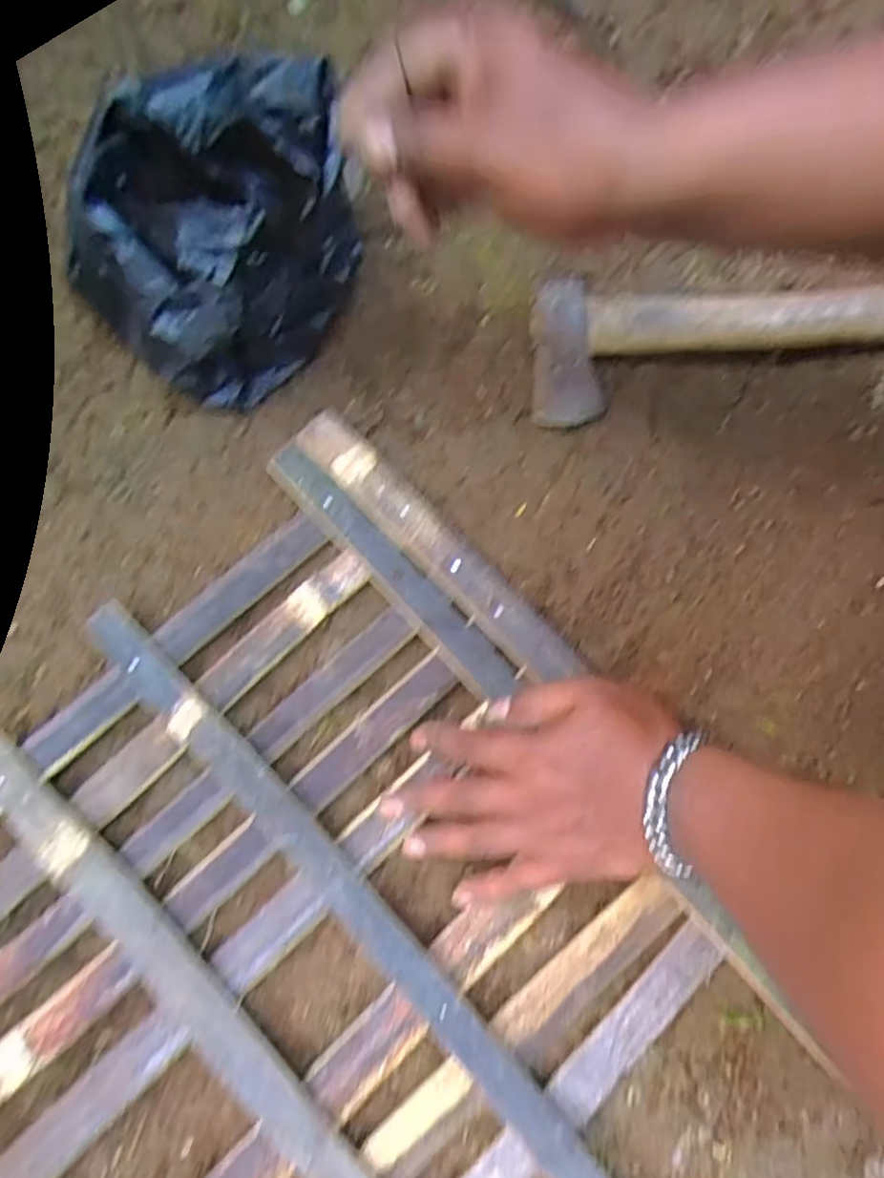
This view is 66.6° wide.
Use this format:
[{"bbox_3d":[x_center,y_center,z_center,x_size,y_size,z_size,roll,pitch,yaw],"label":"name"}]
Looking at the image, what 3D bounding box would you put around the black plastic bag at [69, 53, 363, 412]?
[{"bbox_3d":[-0.132,-0.231,0.419,0.136,0.121,0.197,31,82,7],"label":"black plastic bag"}]

